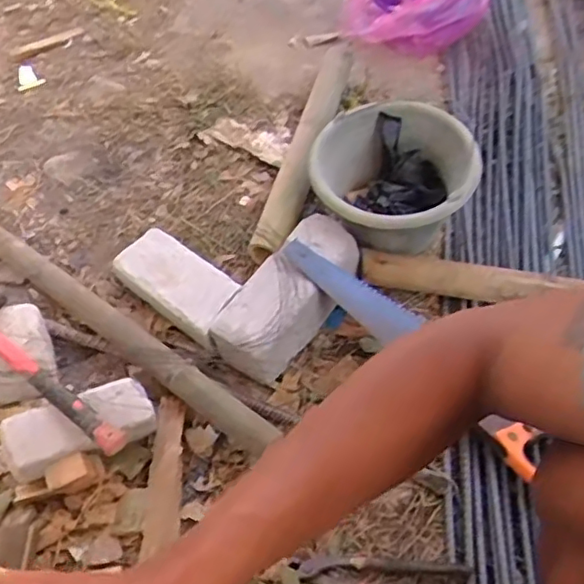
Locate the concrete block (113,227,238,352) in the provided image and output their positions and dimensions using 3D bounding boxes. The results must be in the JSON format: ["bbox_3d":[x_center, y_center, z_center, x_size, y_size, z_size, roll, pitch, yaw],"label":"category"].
[{"bbox_3d":[-0.177,-0.009,0.967,0.217,0.074,0.100,36,58,20],"label":"concrete block"}]

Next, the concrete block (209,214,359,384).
[{"bbox_3d":[0.001,0.011,0.942,0.119,0.109,0.260,32,57,17],"label":"concrete block"}]

